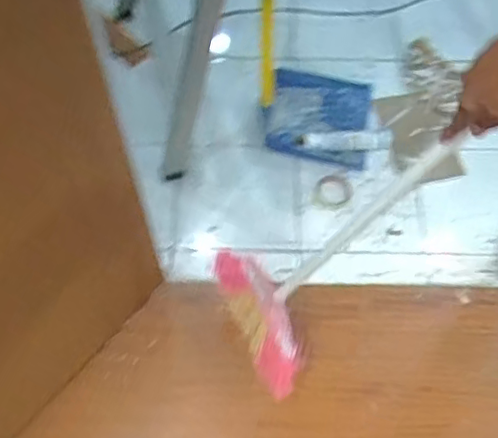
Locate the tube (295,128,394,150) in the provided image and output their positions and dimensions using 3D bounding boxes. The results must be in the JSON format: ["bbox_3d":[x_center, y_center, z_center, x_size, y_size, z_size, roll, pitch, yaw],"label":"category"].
[{"bbox_3d":[0.241,-0.201,1.545,0.244,0.040,0.064,-2,62,0],"label":"tube"}]

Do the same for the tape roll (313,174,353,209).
[{"bbox_3d":[0.208,-0.066,1.497,0.093,0.025,0.091,0,62,1],"label":"tape roll"}]

